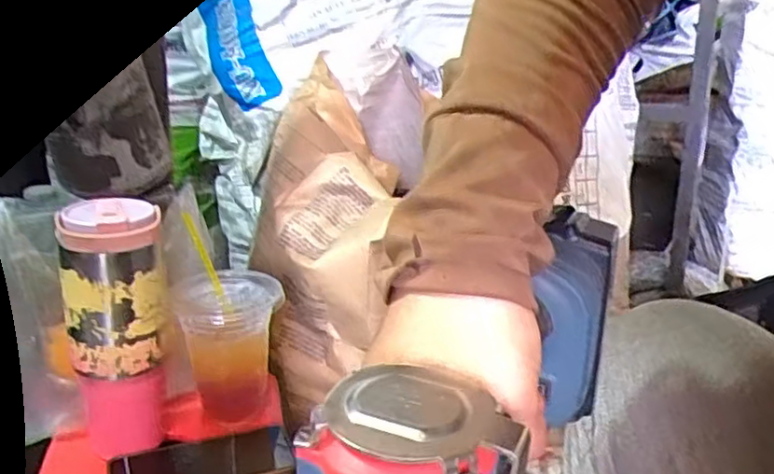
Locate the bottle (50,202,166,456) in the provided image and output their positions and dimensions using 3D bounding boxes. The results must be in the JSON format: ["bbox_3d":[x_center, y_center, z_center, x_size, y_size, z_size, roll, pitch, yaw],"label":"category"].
[{"bbox_3d":[-0.241,0.093,0.615,0.076,0.241,0.080,-4,18,-17],"label":"bottle"}]

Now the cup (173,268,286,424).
[{"bbox_3d":[-0.162,0.115,0.705,0.101,0.138,0.089,-3,18,-16],"label":"cup"}]

